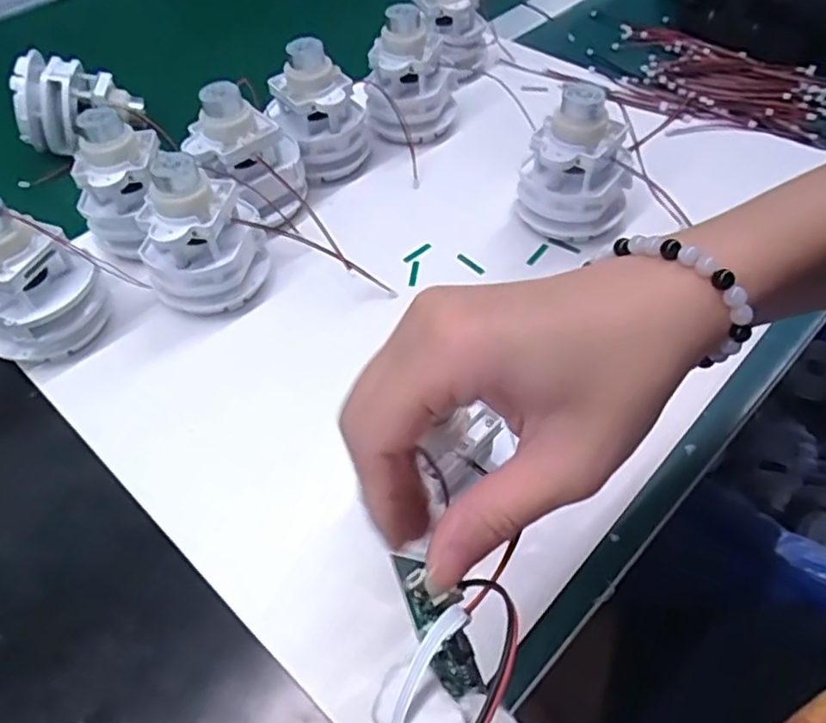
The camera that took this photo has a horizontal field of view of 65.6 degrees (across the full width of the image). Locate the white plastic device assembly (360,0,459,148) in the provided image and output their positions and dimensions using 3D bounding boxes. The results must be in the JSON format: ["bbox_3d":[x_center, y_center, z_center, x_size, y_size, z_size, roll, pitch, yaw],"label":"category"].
[{"bbox_3d":[-0.002,-0.203,0.458,0.066,0.081,0.060,0,52,2],"label":"white plastic device assembly"}]

